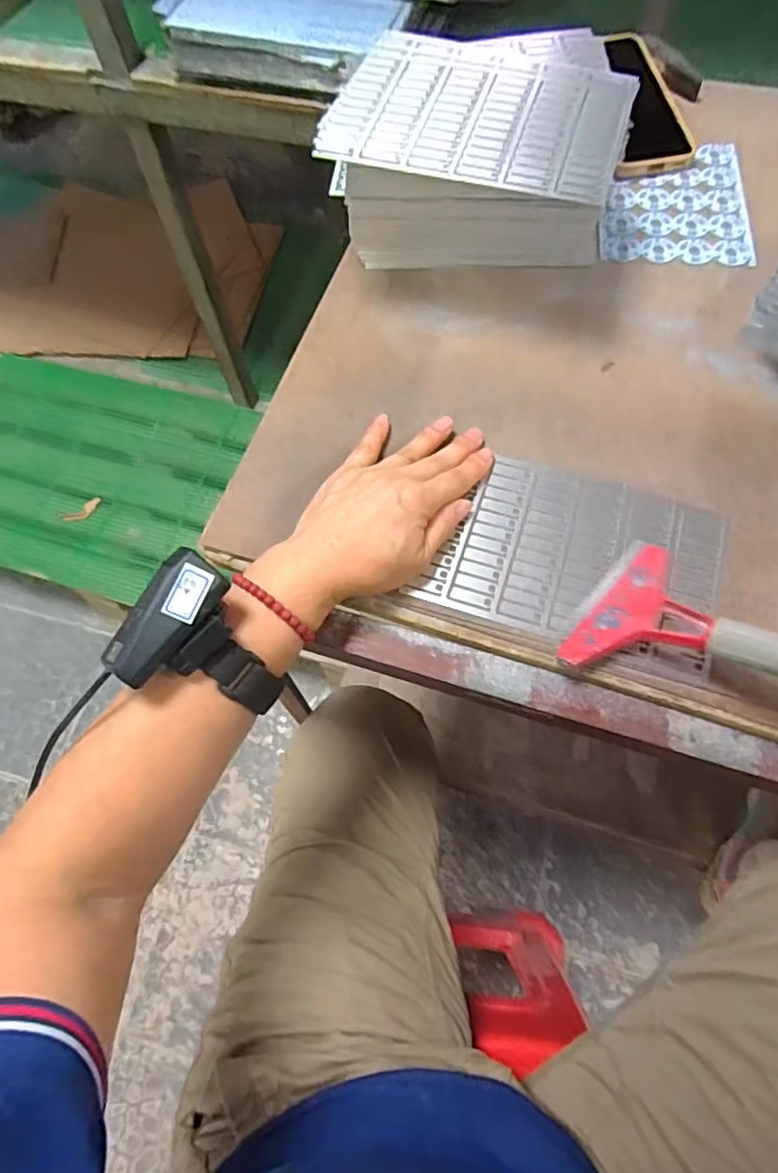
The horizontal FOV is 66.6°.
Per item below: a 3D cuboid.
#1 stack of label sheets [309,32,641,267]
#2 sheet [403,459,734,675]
[{"bbox_3d":[0.073,-0.333,0.463,0.195,0.105,0.200,15,68,9],"label":"stack of label sheets"},{"bbox_3d":[0.123,-0.022,0.386,0.176,0.007,0.119,16,68,10],"label":"sheet"}]

